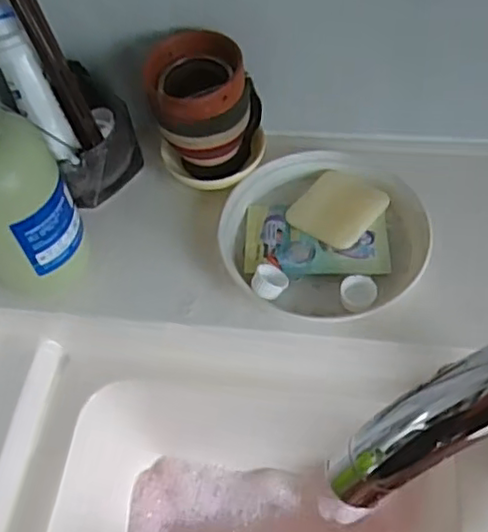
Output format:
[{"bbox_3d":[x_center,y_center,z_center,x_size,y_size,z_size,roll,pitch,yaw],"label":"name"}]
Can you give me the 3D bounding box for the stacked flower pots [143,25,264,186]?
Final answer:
[{"bbox_3d":[-0.028,-0.114,0.494,0.084,0.101,0.069,-5,56,1],"label":"stacked flower pots"}]

